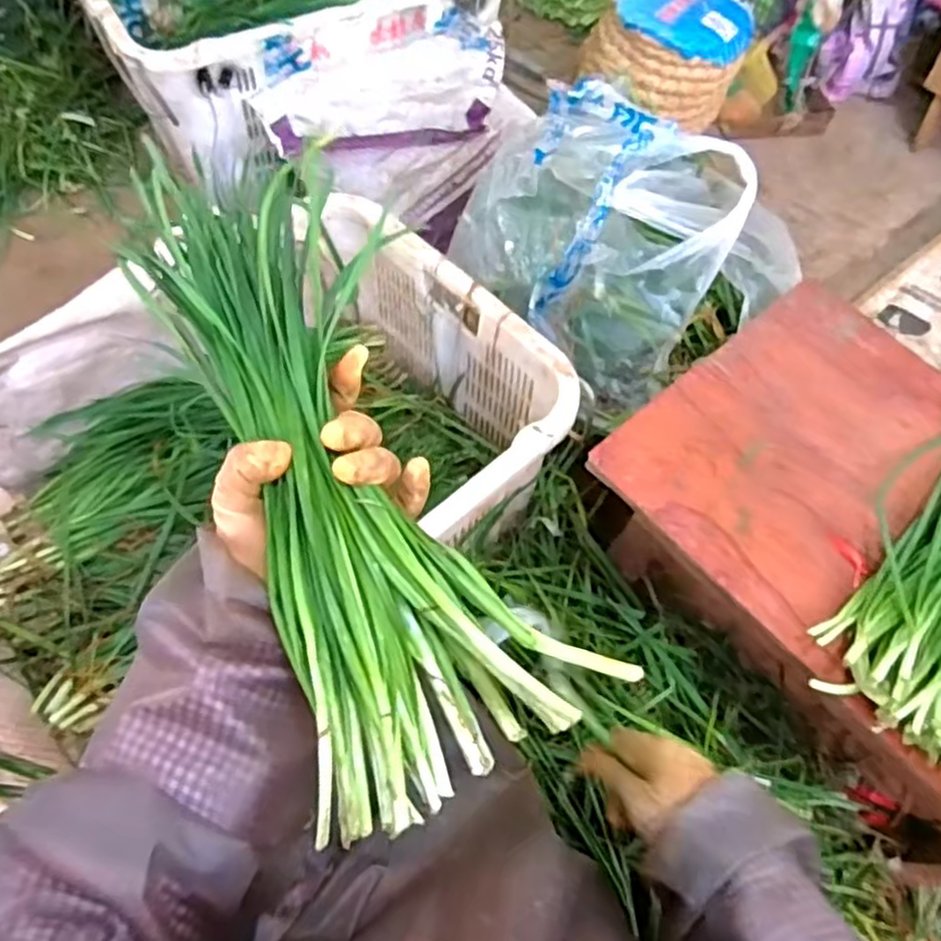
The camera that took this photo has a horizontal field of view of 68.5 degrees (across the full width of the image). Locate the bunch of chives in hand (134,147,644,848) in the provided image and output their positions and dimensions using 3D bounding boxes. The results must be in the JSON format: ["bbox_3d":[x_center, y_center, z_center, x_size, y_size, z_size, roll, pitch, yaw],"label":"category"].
[{"bbox_3d":[-0.072,-0.013,0.402,0.149,0.044,0.385,-21,72,-13],"label":"bunch of chives in hand"}]

